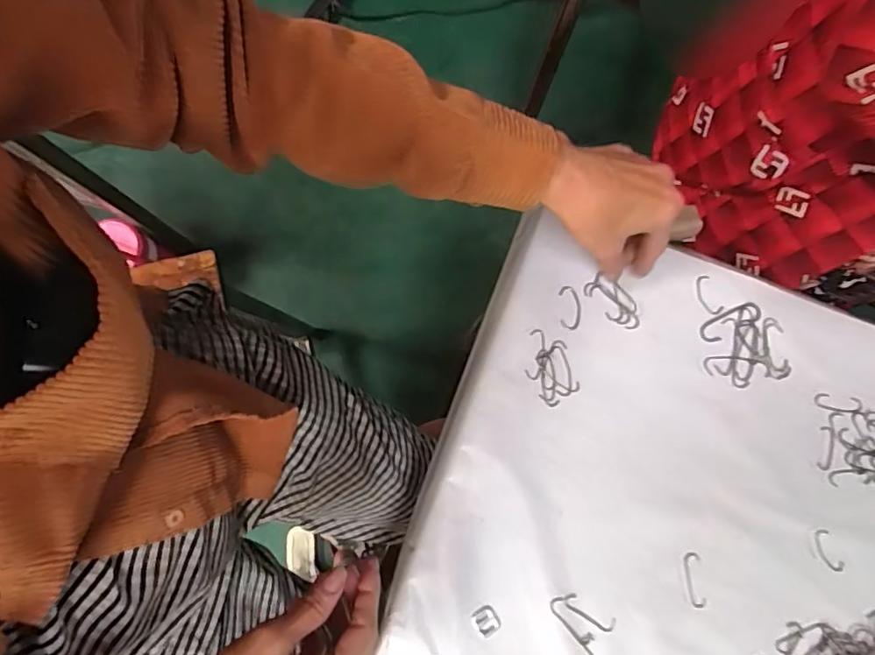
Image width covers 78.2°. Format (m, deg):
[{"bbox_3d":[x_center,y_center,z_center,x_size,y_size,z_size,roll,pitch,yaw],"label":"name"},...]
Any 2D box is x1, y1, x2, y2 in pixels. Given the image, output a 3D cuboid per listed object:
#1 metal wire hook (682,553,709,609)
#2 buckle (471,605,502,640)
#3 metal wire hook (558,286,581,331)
[{"bbox_3d":[0.196,0.193,0.408,0.013,0.004,0.040,-7,80,-2],"label":"metal wire hook"},{"bbox_3d":[0.036,0.218,0.398,0.018,0.004,0.019,-31,81,-6],"label":"buckle"},{"bbox_3d":[0.108,-0.016,0.435,0.018,0.004,0.036,-2,82,-3],"label":"metal wire hook"}]

